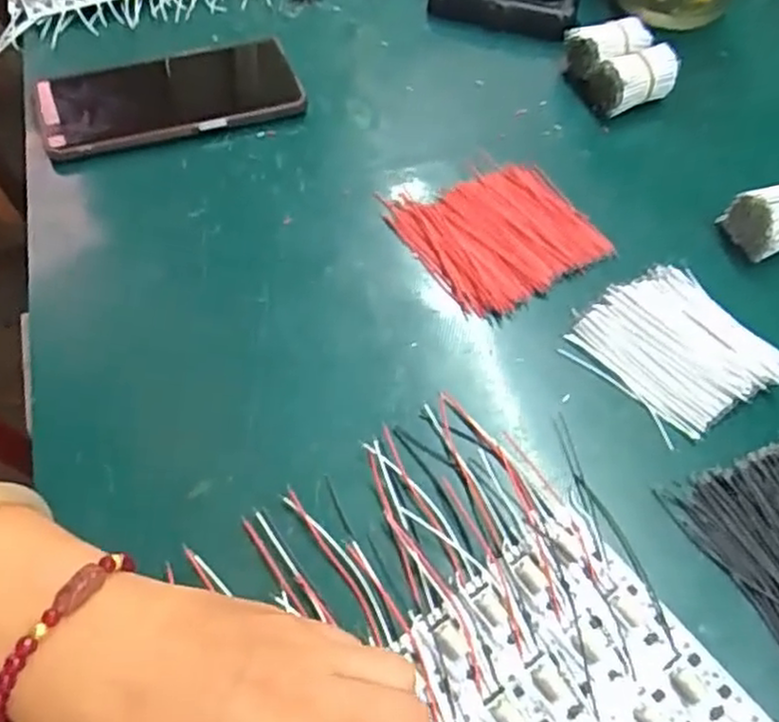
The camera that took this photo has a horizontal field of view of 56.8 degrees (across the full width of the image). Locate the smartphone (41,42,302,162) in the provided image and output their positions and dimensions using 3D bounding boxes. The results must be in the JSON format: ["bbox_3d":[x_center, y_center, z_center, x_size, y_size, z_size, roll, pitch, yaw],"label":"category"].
[{"bbox_3d":[-0.143,-0.172,0.465,0.161,0.013,0.079,-15,60,-12],"label":"smartphone"}]

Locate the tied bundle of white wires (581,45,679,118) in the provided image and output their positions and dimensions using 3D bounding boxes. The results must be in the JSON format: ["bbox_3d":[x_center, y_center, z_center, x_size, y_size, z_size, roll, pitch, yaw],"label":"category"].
[{"bbox_3d":[0.160,-0.187,0.479,0.050,0.035,0.033,-23,62,-16],"label":"tied bundle of white wires"}]

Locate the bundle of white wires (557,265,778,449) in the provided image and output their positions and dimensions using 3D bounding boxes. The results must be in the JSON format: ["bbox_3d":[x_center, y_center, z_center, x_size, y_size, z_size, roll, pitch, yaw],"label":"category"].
[{"bbox_3d":[0.149,-0.007,0.377,0.084,0.013,0.086,-29,64,-19],"label":"bundle of white wires"}]

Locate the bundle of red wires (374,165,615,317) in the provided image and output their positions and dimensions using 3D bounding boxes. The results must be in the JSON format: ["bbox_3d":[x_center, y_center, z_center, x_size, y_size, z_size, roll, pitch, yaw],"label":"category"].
[{"bbox_3d":[0.064,-0.077,0.422,0.104,0.008,0.094,-27,63,-18],"label":"bundle of red wires"}]

